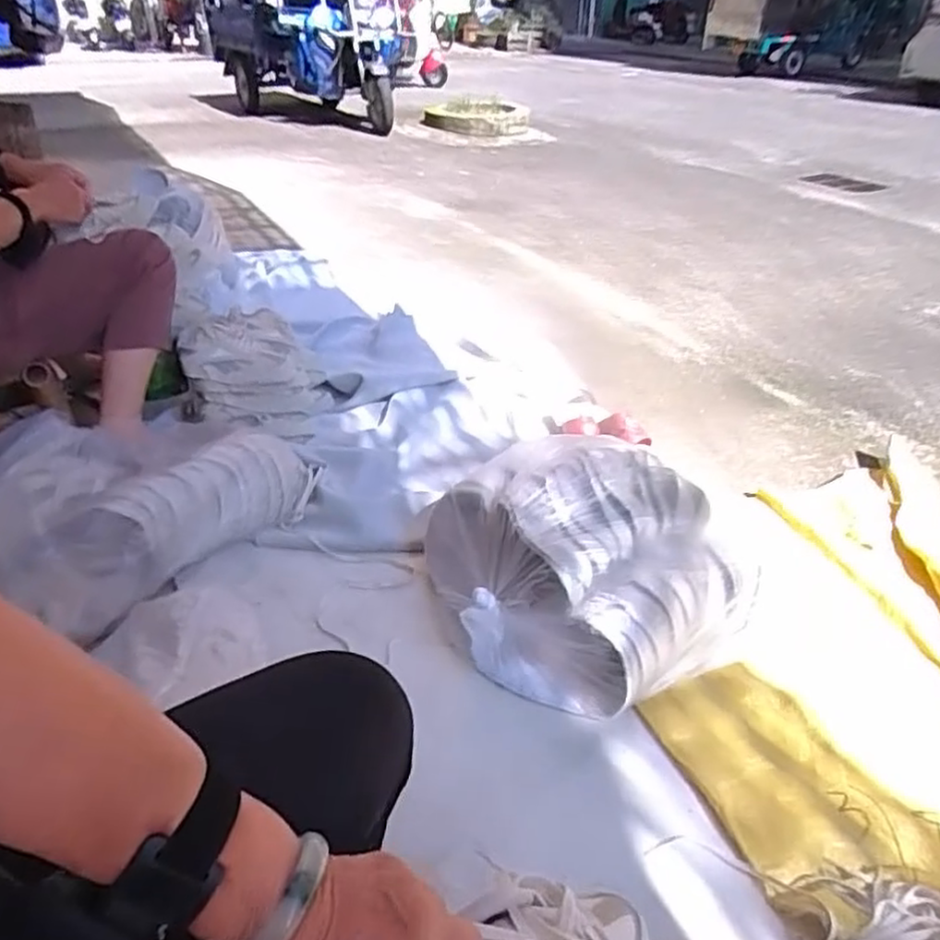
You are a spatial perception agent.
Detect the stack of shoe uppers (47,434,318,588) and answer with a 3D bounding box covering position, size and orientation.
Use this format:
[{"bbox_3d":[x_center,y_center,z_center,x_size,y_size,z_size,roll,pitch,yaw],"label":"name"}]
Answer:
[{"bbox_3d":[-0.421,0.058,1.113,0.404,0.137,0.132,-29,44,-35],"label":"stack of shoe uppers"}]

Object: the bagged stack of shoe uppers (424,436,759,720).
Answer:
[{"bbox_3d":[0.150,0.129,1.036,0.395,0.219,0.424,-21,40,-29],"label":"bagged stack of shoe uppers"}]

